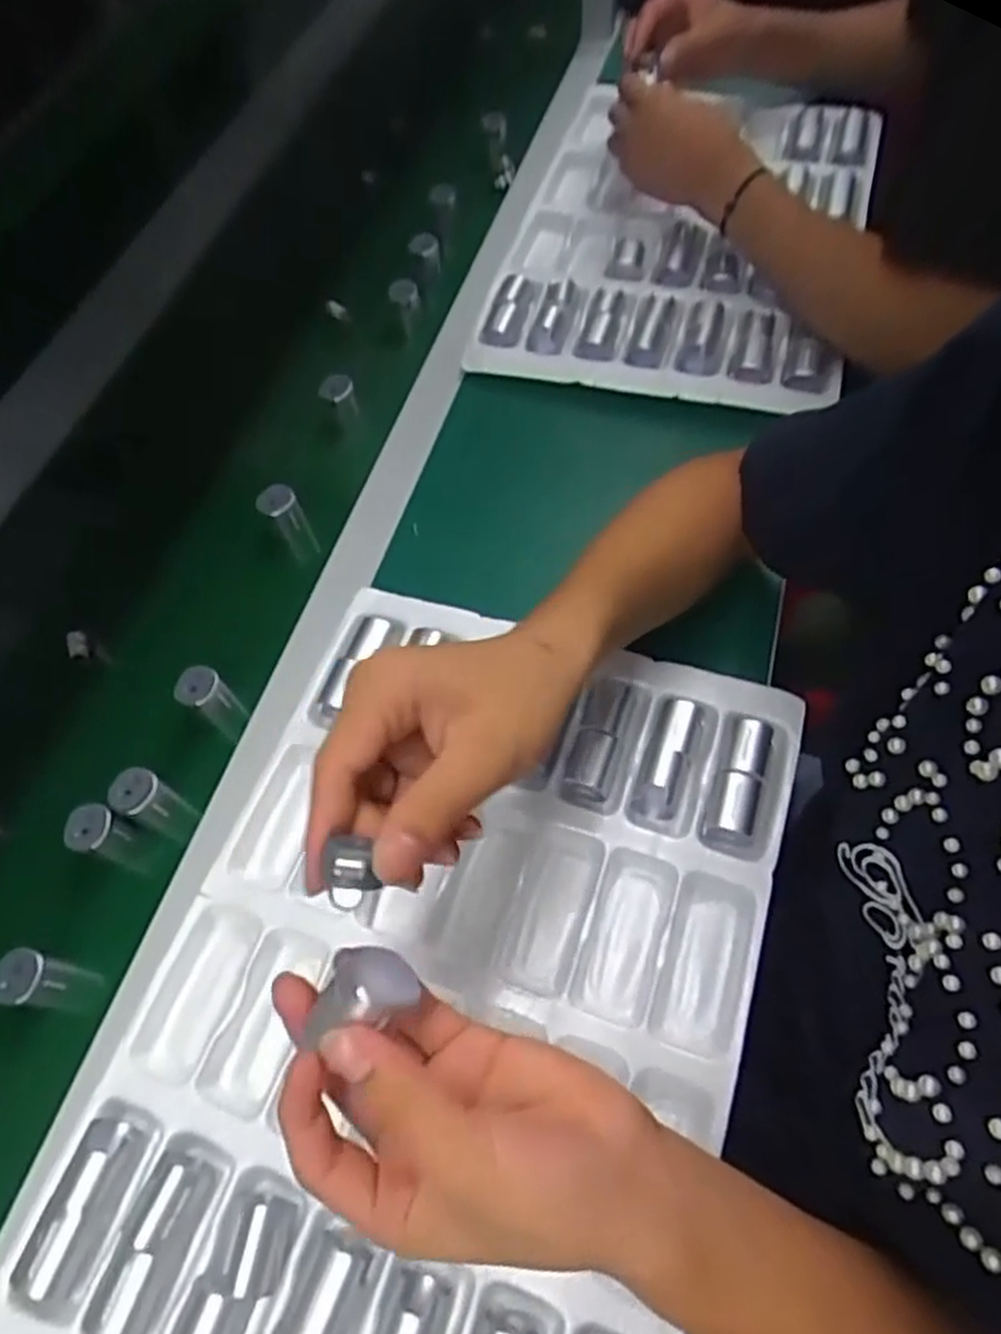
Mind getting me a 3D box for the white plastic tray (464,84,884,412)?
[{"bbox_3d":[0.182,-0.429,0.759,0.321,0.026,0.457,12,62,13],"label":"white plastic tray"}]

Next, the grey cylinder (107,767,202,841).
[{"bbox_3d":[-0.231,0.093,0.519,0.030,0.068,0.030,28,64,16],"label":"grey cylinder"}]

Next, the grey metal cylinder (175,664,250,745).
[{"bbox_3d":[-0.207,0.026,0.556,0.027,0.071,0.030,37,67,20],"label":"grey metal cylinder"}]

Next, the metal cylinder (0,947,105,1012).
[{"bbox_3d":[-0.271,0.190,0.464,0.027,0.069,0.029,10,61,7],"label":"metal cylinder"}]

